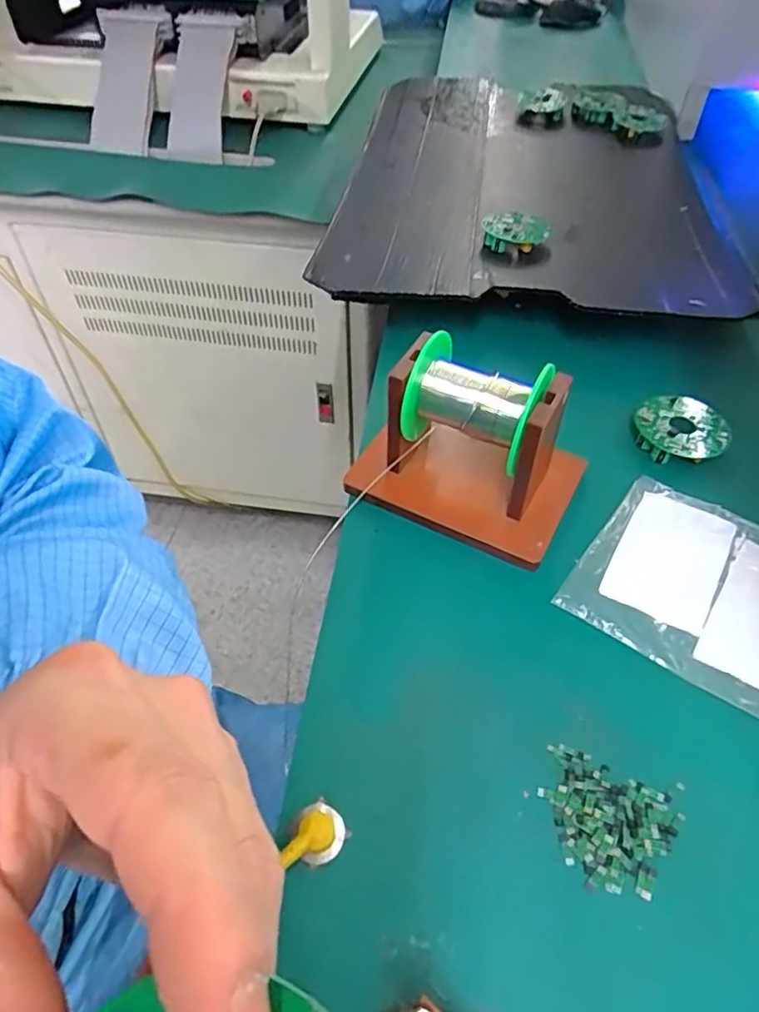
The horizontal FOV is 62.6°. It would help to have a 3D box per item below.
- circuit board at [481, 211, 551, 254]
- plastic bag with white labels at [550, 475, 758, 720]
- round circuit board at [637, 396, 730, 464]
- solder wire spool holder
[{"bbox_3d":[0.123,-0.257,0.578,0.052,0.019,0.049,-6,50,-5],"label":"circuit board"},{"bbox_3d":[0.206,0.053,0.366,0.161,0.007,0.128,29,56,23],"label":"plastic bag with white labels"},{"bbox_3d":[0.216,-0.055,0.448,0.061,0.015,0.053,5,50,4],"label":"round circuit board"},{"bbox_3d":[0.058,-0.044,0.392,0.135,0.090,0.090,23,53,19],"label":"solder wire spool holder"}]

